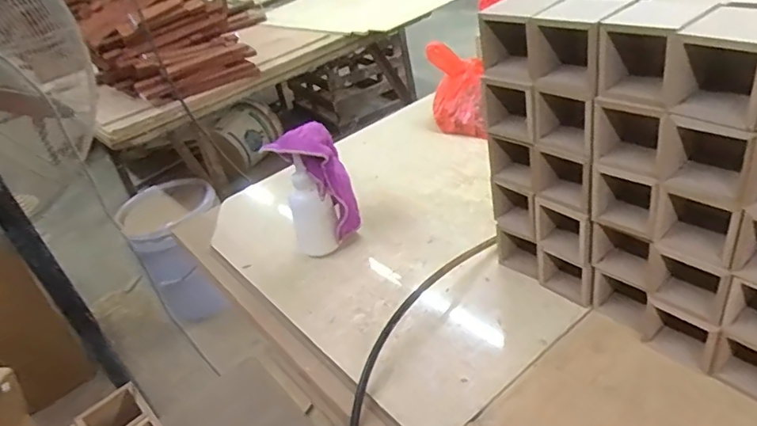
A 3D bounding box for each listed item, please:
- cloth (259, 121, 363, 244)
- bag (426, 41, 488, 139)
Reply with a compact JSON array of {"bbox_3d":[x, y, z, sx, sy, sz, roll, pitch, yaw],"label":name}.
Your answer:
[{"bbox_3d":[-0.070,-0.040,0.703,0.074,0.173,0.064,-32,33,0],"label":"cloth"},{"bbox_3d":[0.139,-0.221,0.964,0.114,0.132,0.093,-1,36,17],"label":"bag"}]

